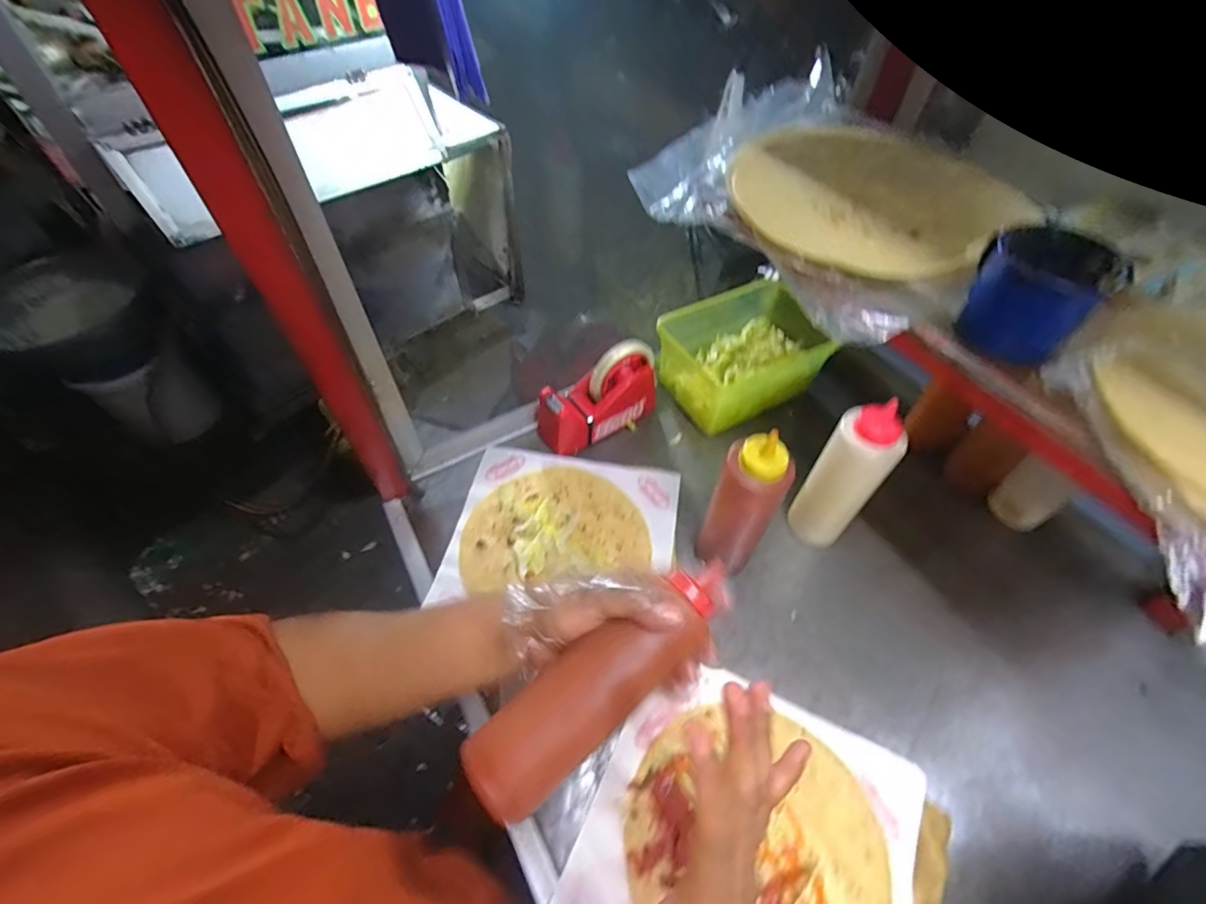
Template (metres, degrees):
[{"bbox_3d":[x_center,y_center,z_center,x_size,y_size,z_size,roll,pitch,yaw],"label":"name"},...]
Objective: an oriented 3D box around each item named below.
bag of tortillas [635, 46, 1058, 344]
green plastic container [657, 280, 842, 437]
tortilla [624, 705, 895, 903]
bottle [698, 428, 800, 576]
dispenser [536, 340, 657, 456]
[{"bbox_3d":[0.230,-0.256,0.474,0.326,0.067,0.289,-36,62,-25],"label":"bag of tortillas"},{"bbox_3d":[0.200,-0.139,0.714,0.225,0.089,0.150,-22,60,-16],"label":"green plastic container"},{"bbox_3d":[0.129,0.315,0.419,0.206,0.020,0.187,34,61,19],"label":"tortilla"},{"bbox_3d":[0.139,0.056,0.507,0.061,0.199,0.059,30,60,17],"label":"bottle"},{"bbox_3d":[-0.003,-0.069,0.651,0.161,0.098,0.061,-18,59,-14],"label":"dispenser"}]

